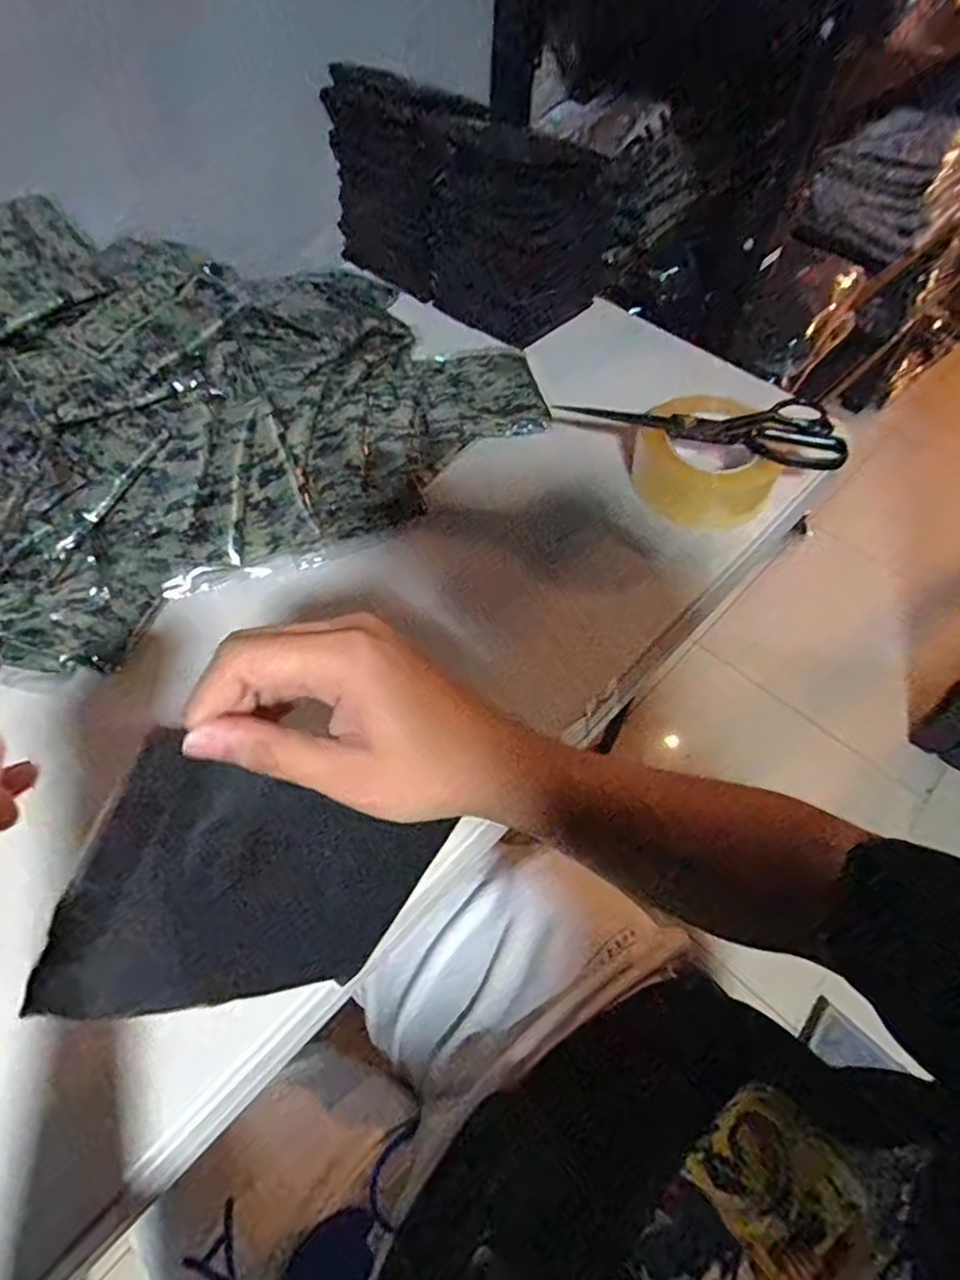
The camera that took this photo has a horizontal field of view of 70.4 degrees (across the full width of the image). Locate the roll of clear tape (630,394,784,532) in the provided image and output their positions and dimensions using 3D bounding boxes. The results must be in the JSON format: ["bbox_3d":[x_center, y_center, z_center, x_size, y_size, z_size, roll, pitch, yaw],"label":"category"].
[{"bbox_3d":[0.193,-0.166,0.615,0.110,0.059,0.119,2,54,-3],"label":"roll of clear tape"}]

